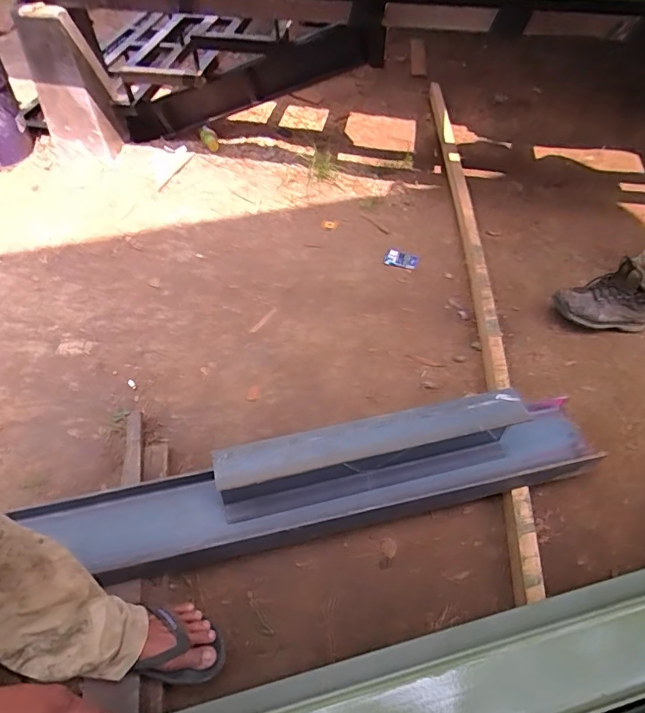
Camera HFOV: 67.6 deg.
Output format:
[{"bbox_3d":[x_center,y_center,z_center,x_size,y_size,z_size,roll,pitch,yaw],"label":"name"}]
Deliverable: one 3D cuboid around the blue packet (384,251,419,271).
[{"bbox_3d":[0.254,-0.314,1.563,0.101,0.026,0.050,16,49,10],"label":"blue packet"}]

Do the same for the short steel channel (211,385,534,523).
[{"bbox_3d":[0.096,0.187,0.919,0.577,0.170,0.085,-11,53,-8],"label":"short steel channel"}]

